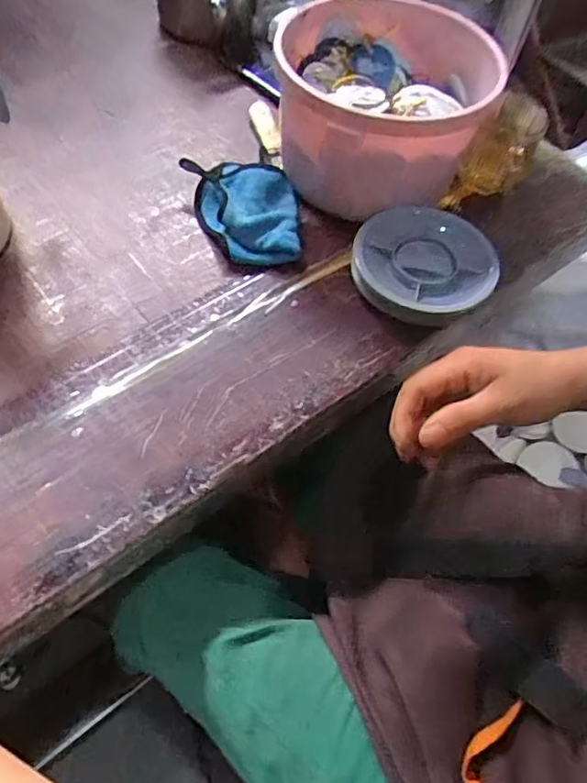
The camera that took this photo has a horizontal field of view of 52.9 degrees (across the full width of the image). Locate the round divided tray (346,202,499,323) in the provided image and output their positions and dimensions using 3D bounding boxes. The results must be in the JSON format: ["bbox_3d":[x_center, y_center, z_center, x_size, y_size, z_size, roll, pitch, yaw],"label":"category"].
[{"bbox_3d":[0.130,-0.126,0.574,0.128,0.023,0.127,0,65,1],"label":"round divided tray"}]

